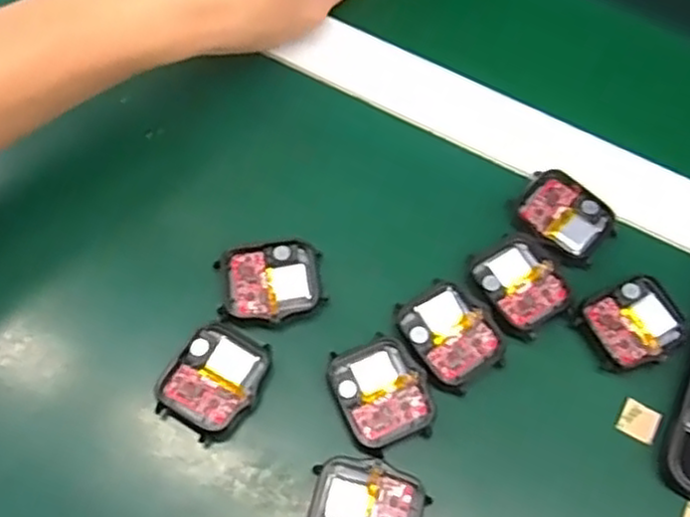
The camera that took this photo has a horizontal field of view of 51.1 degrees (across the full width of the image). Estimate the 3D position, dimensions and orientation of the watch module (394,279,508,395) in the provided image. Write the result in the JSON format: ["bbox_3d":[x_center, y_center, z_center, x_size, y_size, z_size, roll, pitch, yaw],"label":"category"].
[{"bbox_3d":[0.046,0.034,0.322,0.036,0.005,0.045,-33,70,-17],"label":"watch module"}]

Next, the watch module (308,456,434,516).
[{"bbox_3d":[0.009,0.102,0.291,0.046,0.009,0.039,15,65,4],"label":"watch module"}]

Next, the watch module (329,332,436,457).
[{"bbox_3d":[0.016,0.057,0.309,0.037,0.004,0.045,-20,67,-12],"label":"watch module"}]

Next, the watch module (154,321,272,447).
[{"bbox_3d":[-0.056,0.053,0.311,0.038,0.009,0.046,27,66,10],"label":"watch module"}]

